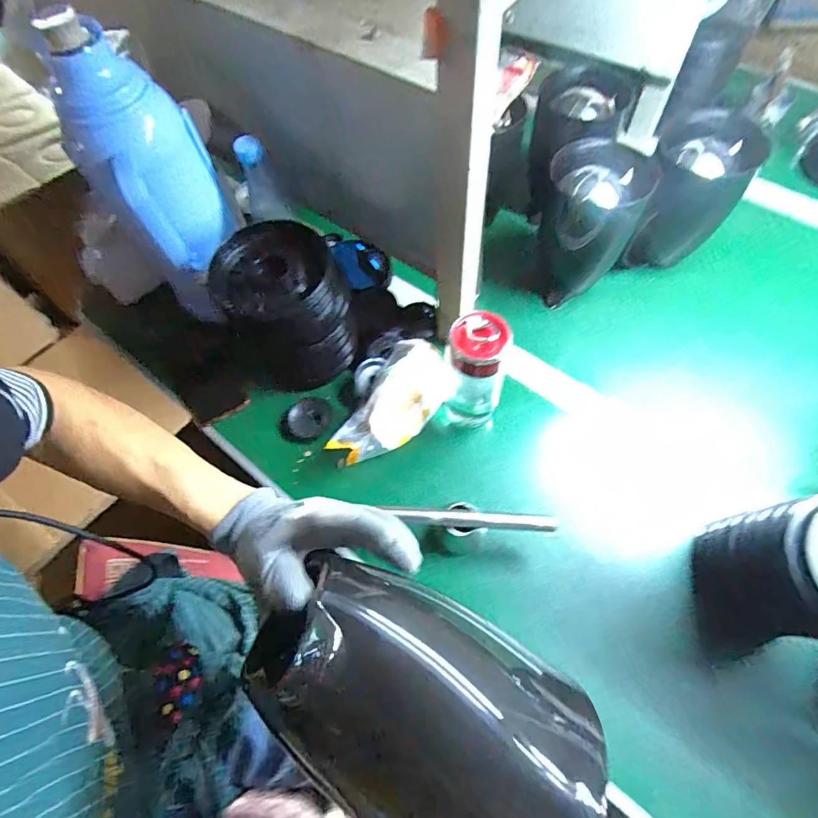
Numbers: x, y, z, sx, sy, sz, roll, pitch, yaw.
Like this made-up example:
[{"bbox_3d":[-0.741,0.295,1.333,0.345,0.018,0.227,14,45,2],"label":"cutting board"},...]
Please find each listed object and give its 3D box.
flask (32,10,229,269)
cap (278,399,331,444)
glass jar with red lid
[{"bbox_3d":[-0.284,-0.274,0.509,0.123,0.219,0.101,-34,65,-14],"label":"flask"},{"bbox_3d":[-0.136,0.016,0.621,0.056,0.018,0.068,33,68,19],"label":"cap"},{"bbox_3d":[0.079,-0.037,0.556,0.061,0.184,0.063,-1,61,3],"label":"glass jar with red lid"}]

